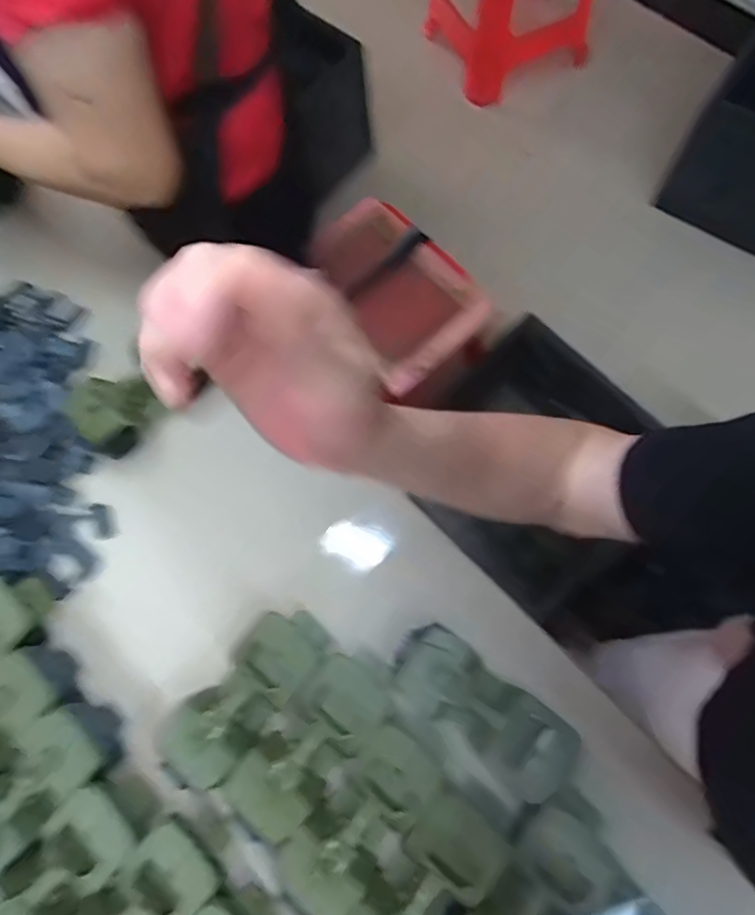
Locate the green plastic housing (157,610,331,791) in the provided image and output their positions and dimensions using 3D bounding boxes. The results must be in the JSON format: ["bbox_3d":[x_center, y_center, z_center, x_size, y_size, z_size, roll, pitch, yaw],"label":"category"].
[{"bbox_3d":[-0.133,0.246,0.590,0.083,0.088,0.192,39,80,13],"label":"green plastic housing"}]

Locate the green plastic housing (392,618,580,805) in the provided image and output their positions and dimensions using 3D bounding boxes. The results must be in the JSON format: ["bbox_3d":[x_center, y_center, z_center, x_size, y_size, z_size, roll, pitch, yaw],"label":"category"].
[{"bbox_3d":[0.099,0.245,0.559,0.188,0.062,0.081,36,77,11],"label":"green plastic housing"}]

